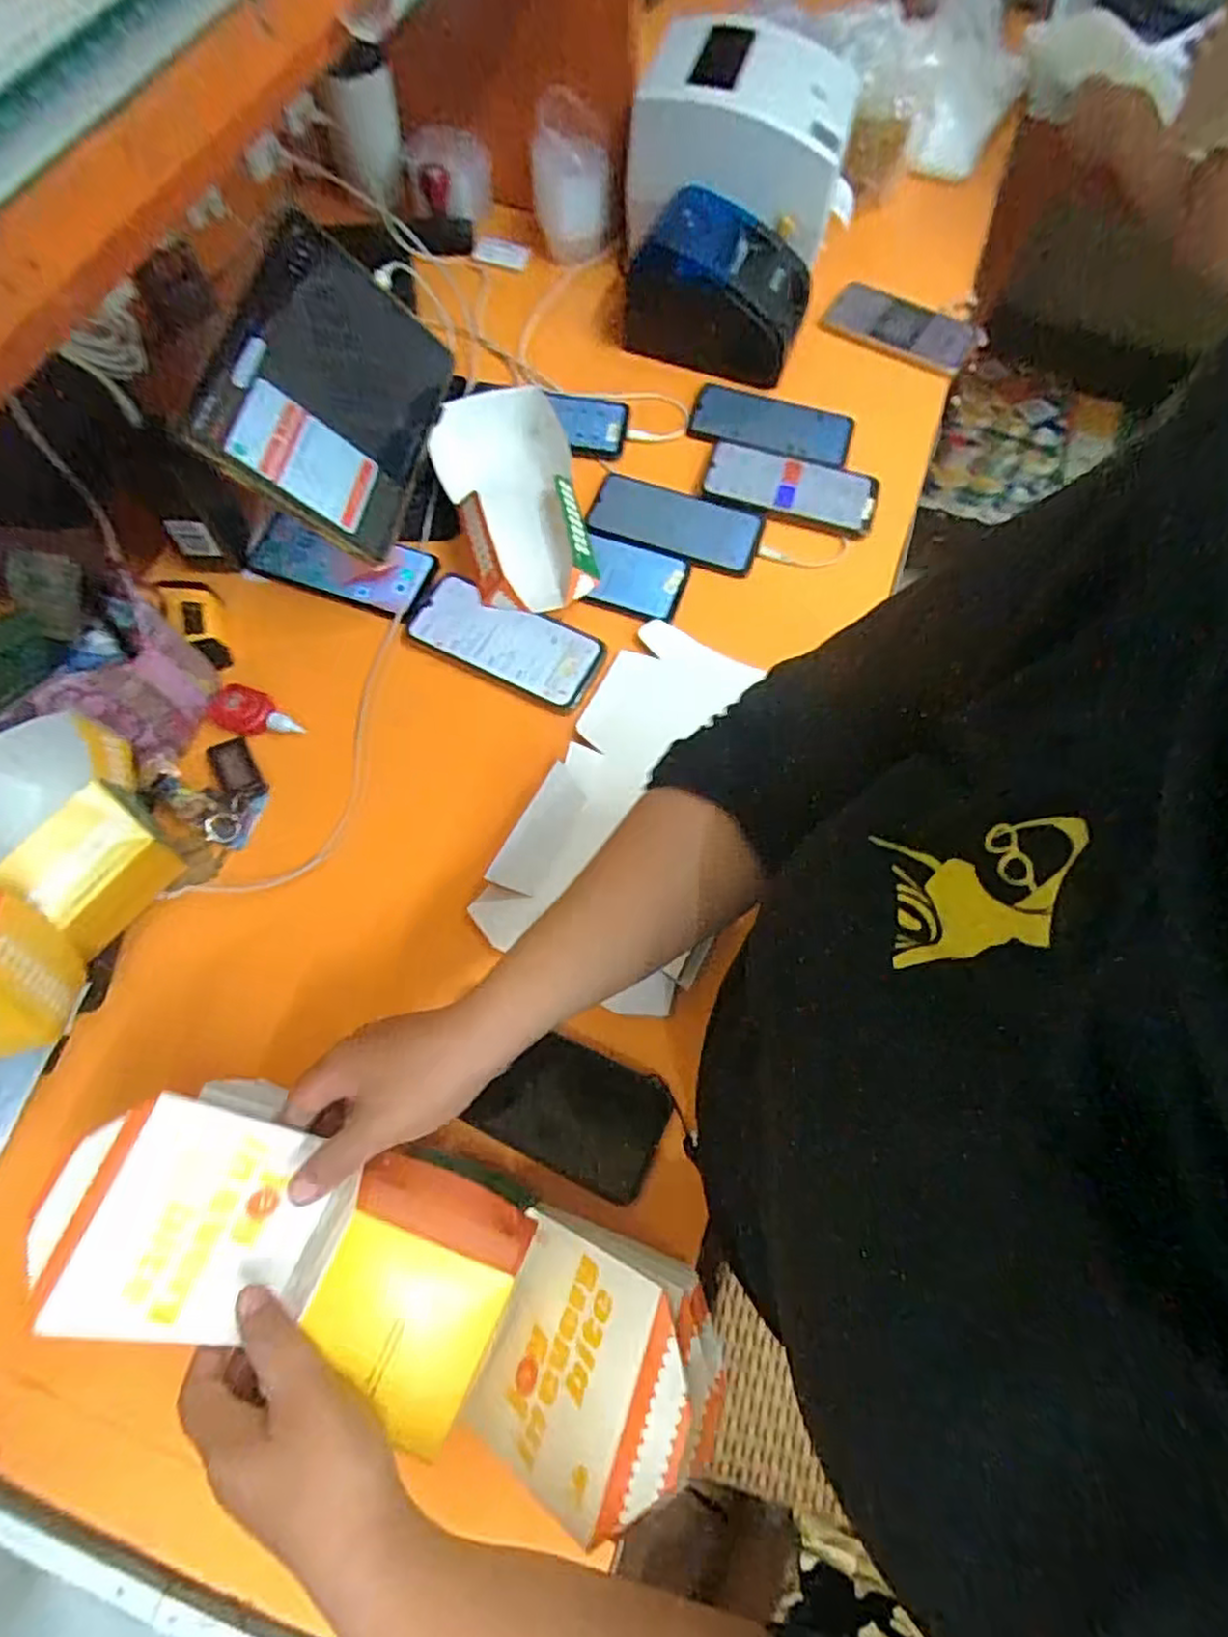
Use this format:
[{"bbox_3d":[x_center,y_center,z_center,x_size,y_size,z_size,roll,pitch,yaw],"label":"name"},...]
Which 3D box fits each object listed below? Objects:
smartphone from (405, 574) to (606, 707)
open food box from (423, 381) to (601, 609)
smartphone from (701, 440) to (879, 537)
[{"bbox_3d":[-0.097,-0.162,0.629,0.171,0.012,0.074,25,70,7],"label":"smartphone"},{"bbox_3d":[-0.088,-0.285,0.649,0.123,0.062,0.216,-12,70,-7],"label":"open food box"},{"bbox_3d":[0.174,-0.329,0.703,0.167,0.011,0.081,16,69,4],"label":"smartphone"}]

